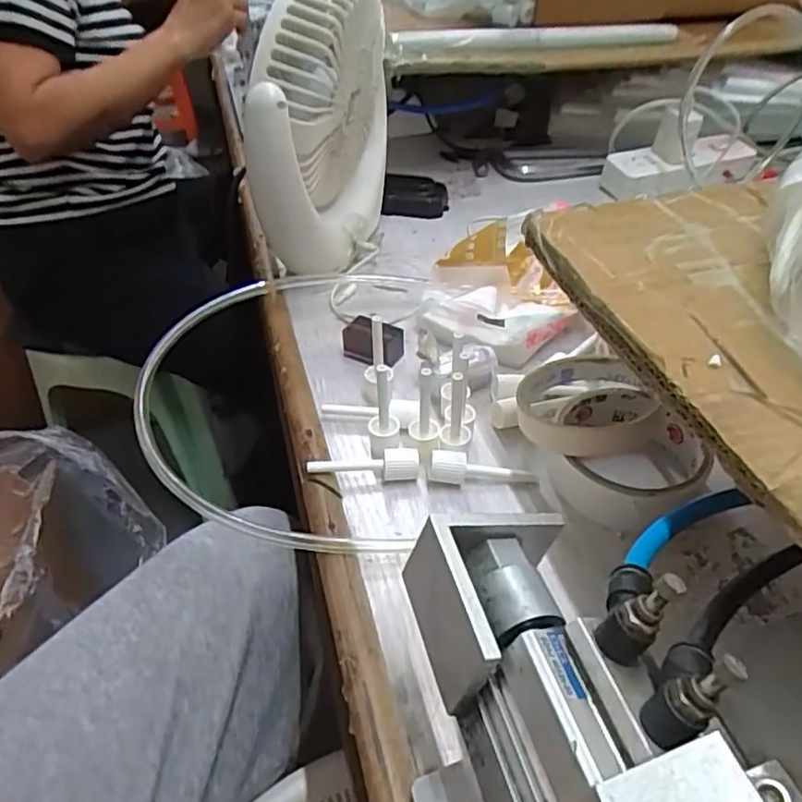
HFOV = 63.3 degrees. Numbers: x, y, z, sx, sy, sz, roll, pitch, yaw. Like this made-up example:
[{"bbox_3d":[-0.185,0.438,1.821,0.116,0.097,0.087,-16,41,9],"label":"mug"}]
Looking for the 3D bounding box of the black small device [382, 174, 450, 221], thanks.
[{"bbox_3d":[0.014,-0.203,0.643,0.064,0.032,0.030,1,42,3],"label":"black small device"}]

